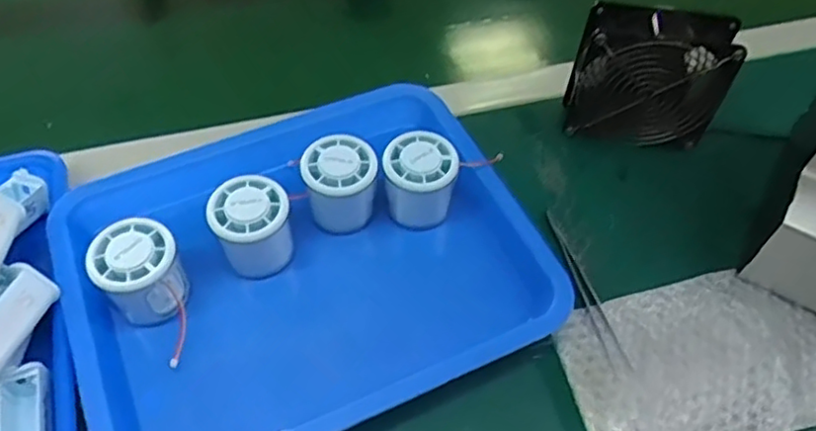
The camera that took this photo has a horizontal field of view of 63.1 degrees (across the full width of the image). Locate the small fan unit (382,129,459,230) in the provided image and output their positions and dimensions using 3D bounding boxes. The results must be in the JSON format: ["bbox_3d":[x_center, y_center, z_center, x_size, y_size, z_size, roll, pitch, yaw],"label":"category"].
[{"bbox_3d":[0.009,-0.027,0.528,0.054,0.063,0.051,3,53,0],"label":"small fan unit"}]

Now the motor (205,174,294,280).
[{"bbox_3d":[-0.117,0.011,0.502,0.054,0.069,0.051,1,53,-1],"label":"motor"}]

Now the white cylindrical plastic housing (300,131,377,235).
[{"bbox_3d":[-0.053,-0.020,0.528,0.053,0.074,0.053,-5,54,-6],"label":"white cylindrical plastic housing"}]

